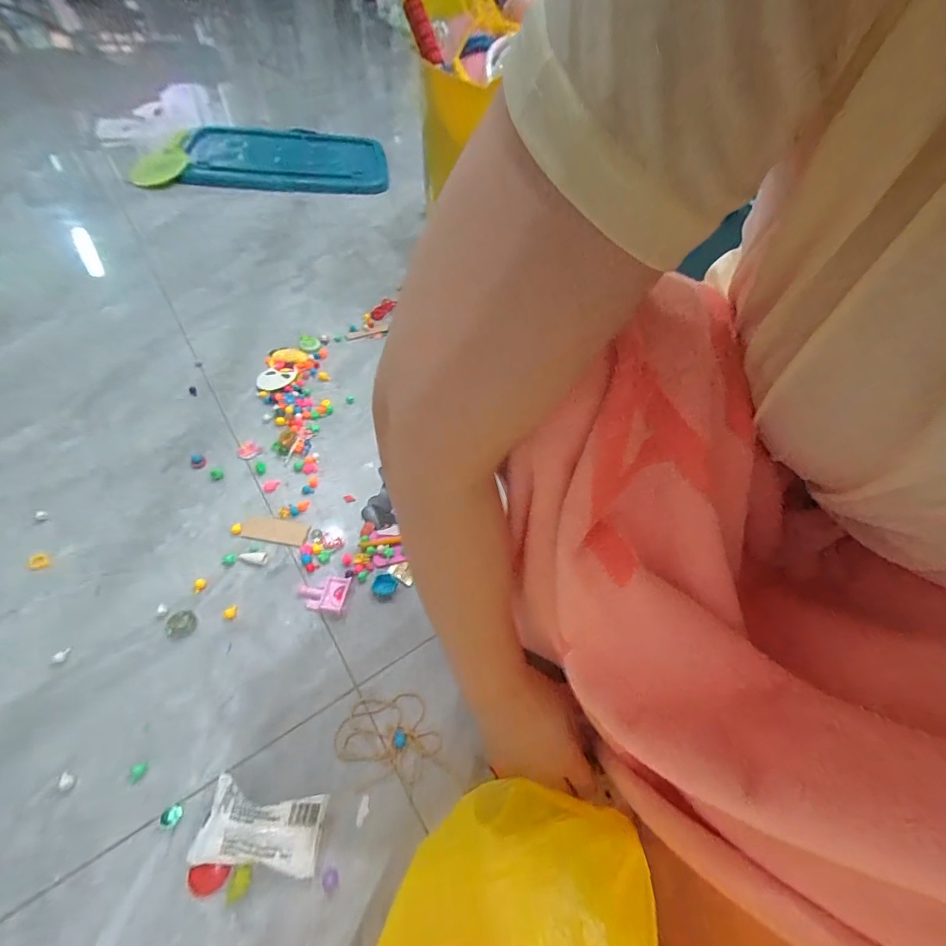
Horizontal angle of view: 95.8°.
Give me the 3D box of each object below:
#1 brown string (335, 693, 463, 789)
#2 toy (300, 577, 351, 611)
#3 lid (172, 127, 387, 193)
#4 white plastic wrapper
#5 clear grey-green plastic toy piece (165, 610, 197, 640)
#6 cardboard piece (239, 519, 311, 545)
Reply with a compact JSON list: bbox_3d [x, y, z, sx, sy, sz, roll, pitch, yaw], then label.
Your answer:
[{"bbox_3d":[-0.073,0.256,0.417,0.118,0.005,0.072,4,53,-3],"label":"brown string"},{"bbox_3d":[-0.171,0.136,0.487,0.054,0.012,0.039,9,53,1],"label":"toy"},{"bbox_3d":[-0.527,-0.900,1.210,0.524,0.038,0.434,-2,54,-10],"label":"lid"},{"bbox_3d":[-0.176,0.294,0.357,0.098,0.036,0.055,7,53,-1],"label":"white plastic wrapper"},{"bbox_3d":[-0.312,0.161,0.456,0.030,0.004,0.028,28,56,14],"label":"clear grey-green plastic toy piece"},{"bbox_3d":[-0.246,0.071,0.534,0.079,0.004,0.029,10,52,-4],"label":"cardboard piece"}]

